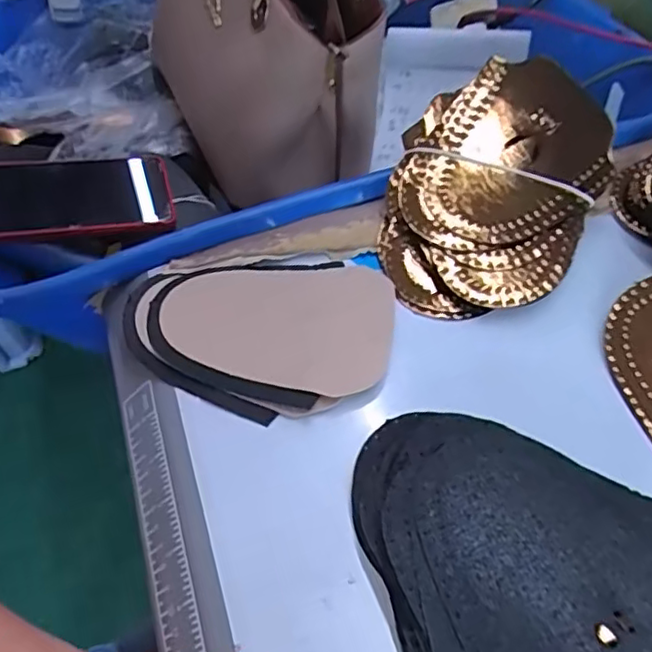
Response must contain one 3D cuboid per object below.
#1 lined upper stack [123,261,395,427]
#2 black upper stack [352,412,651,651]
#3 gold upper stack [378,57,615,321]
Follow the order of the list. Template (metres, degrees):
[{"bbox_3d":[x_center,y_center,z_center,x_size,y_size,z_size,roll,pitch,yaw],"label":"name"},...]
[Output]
[{"bbox_3d":[-0.037,0.003,0.355,0.147,0.020,0.103,-6,53,-2],"label":"lined upper stack"},{"bbox_3d":[0.076,0.100,0.261,0.152,0.040,0.112,30,60,22],"label":"black upper stack"},{"bbox_3d":[0.100,-0.082,0.384,0.115,0.026,0.167,28,79,8],"label":"gold upper stack"}]

